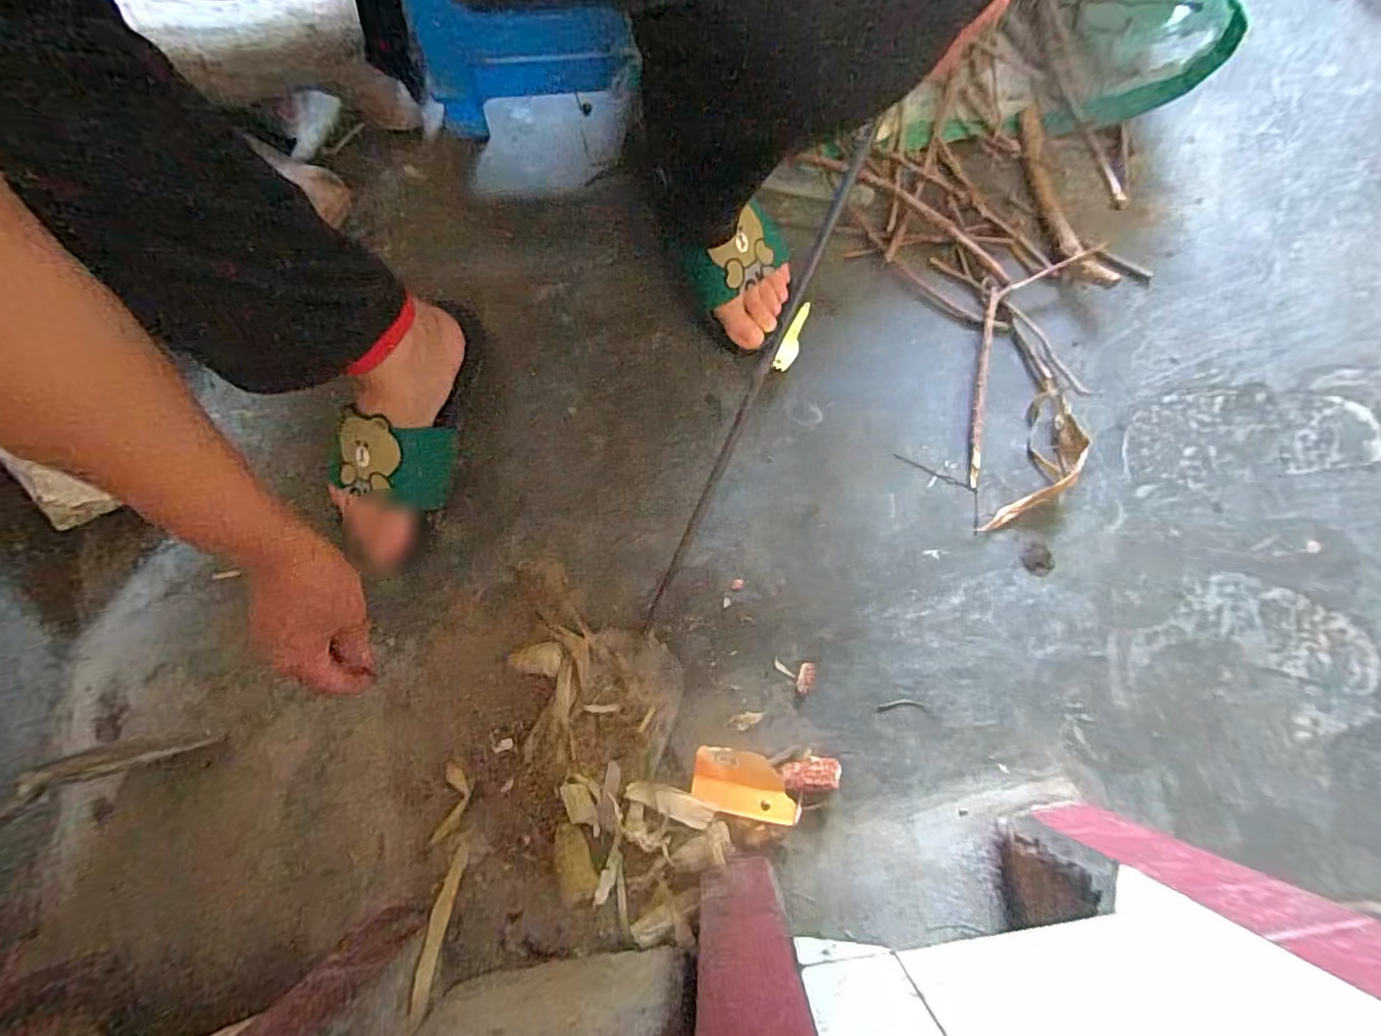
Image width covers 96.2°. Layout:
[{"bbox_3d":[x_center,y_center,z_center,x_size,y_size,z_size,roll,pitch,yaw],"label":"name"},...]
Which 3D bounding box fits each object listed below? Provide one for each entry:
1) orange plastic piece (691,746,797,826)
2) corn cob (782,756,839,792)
[{"bbox_3d":[0.042,0.208,0.486,0.079,0.023,0.046,9,78,3],"label":"orange plastic piece"},{"bbox_3d":[0.094,0.200,0.486,0.044,0.020,0.023,0,78,1],"label":"corn cob"}]

